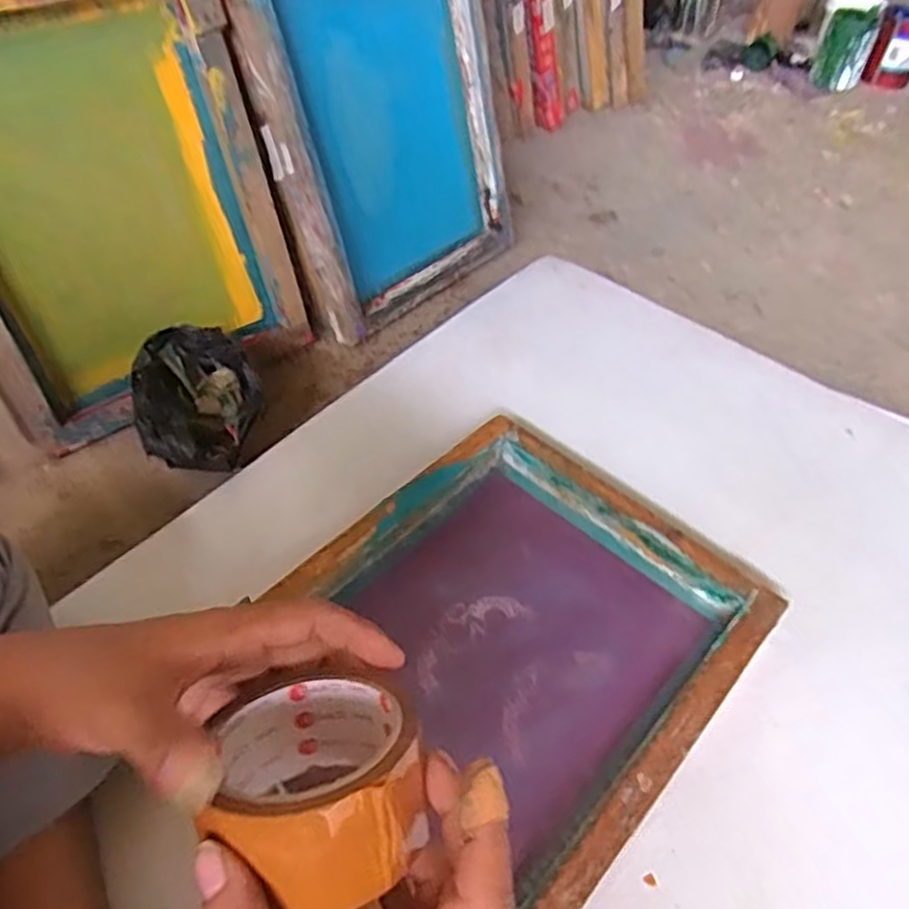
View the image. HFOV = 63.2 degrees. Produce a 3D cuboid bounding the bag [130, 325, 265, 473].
[{"bbox_3d":[-0.299,-0.061,0.866,0.142,0.088,0.162,-18,51,-17],"label":"bag"}]

